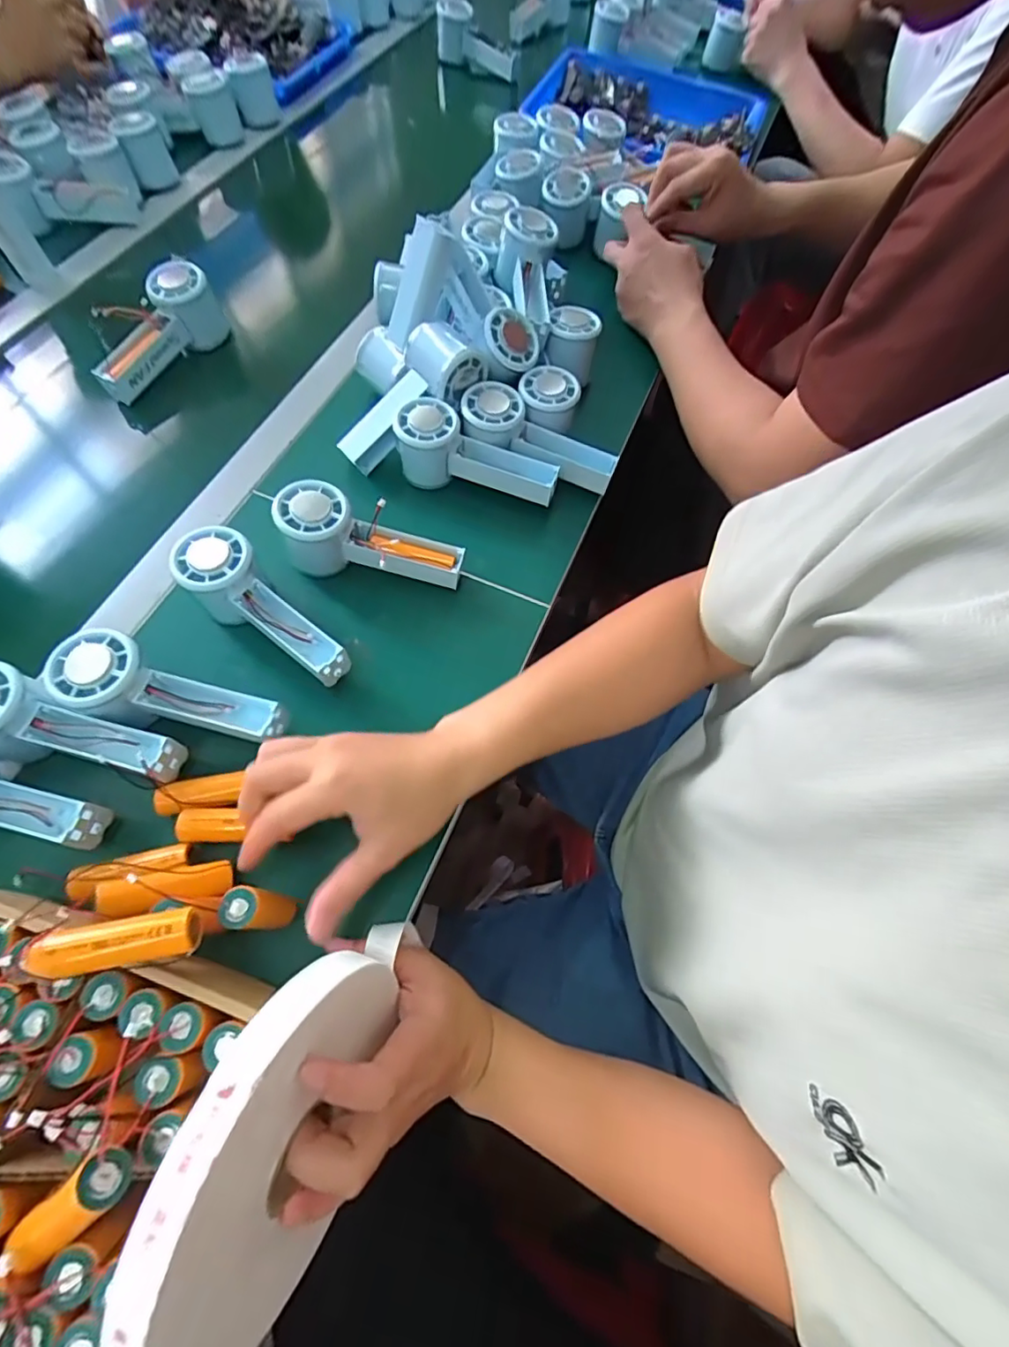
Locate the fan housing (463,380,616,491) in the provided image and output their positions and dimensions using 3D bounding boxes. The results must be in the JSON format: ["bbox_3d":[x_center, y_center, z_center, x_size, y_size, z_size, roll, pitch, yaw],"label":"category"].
[{"bbox_3d":[0.031,-0.217,0.508,0.149,0.033,0.051,25,65,-7],"label":"fan housing"}]

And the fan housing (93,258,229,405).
[{"bbox_3d":[-0.346,-0.337,0.549,0.045,0.063,0.147,31,81,12],"label":"fan housing"}]

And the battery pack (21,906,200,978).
[{"bbox_3d":[-0.195,0.136,0.275,0.073,0.023,0.022,-8,65,-6],"label":"battery pack"}]

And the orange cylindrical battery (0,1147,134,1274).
[{"bbox_3d":[-0.185,0.227,0.230,0.059,0.020,0.020,-44,72,9],"label":"orange cylindrical battery"}]

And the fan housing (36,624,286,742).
[{"bbox_3d":[-0.234,0.013,0.382,0.156,0.039,0.057,20,64,-13],"label":"fan housing"}]

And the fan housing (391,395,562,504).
[{"bbox_3d":[-0.025,-0.203,0.503,0.148,0.058,0.051,10,65,2],"label":"fan housing"}]

